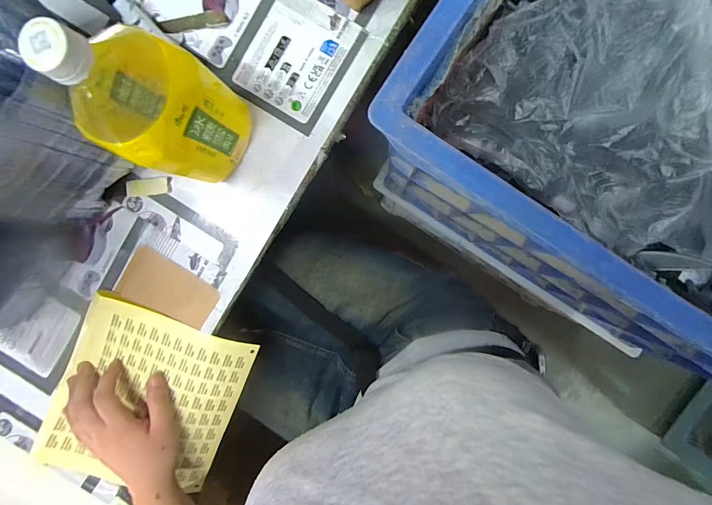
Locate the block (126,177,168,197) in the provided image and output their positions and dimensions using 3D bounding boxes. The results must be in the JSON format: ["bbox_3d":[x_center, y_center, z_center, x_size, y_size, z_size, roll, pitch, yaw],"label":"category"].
[{"bbox_3d":[-0.238,-0.075,0.399,0.047,0.007,0.020,-6,93,2],"label":"block"}]

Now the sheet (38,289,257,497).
[{"bbox_3d":[-0.240,0.171,0.413,0.184,0.058,0.200,23,94,1],"label":"sheet"}]

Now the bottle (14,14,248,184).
[{"bbox_3d":[-0.163,-0.119,0.292,0.082,0.205,0.091,25,94,1],"label":"bottle"}]

